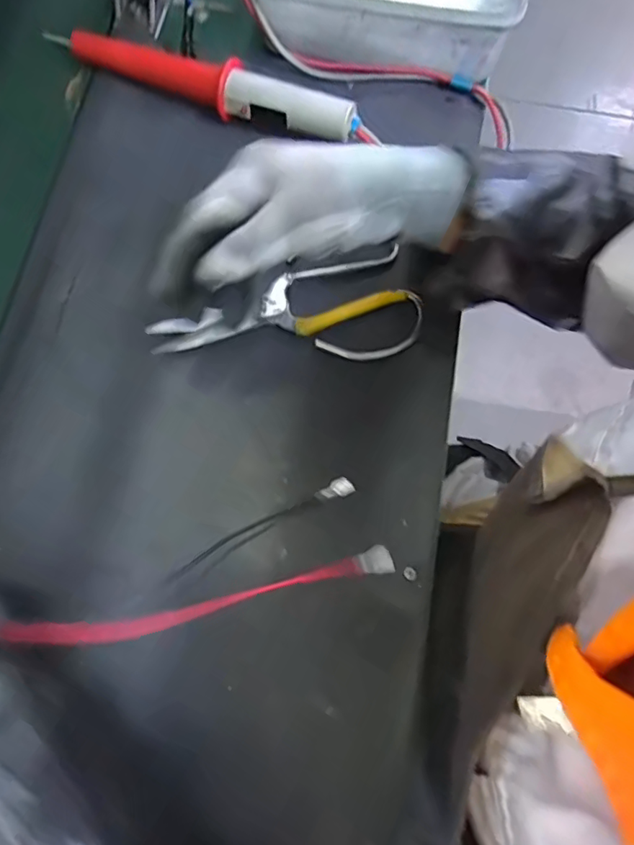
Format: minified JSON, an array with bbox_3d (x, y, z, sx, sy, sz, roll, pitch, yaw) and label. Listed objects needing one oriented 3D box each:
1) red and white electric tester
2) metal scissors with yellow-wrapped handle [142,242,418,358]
[{"bbox_3d":[-0.098,-0.283,0.439,0.267,0.034,0.031,20,76,3],"label":"red and white electric tester"},{"bbox_3d":[-0.021,-0.080,0.404,0.199,0.011,0.083,-9,76,-8],"label":"metal scissors with yellow-wrapped handle"}]

